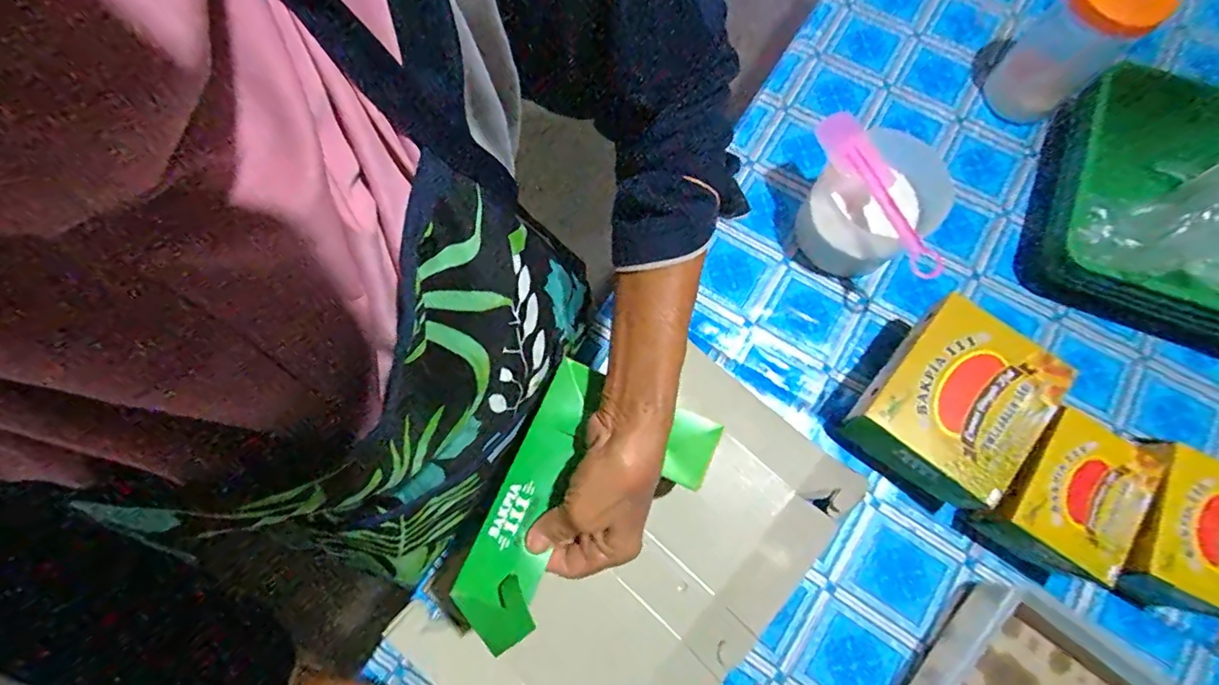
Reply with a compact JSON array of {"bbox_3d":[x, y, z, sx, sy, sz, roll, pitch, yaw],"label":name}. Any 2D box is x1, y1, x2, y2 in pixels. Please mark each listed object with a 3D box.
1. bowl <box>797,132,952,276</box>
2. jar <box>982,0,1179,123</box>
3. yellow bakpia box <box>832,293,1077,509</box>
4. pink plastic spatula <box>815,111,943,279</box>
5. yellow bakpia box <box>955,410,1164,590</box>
[{"bbox_3d":[0.287,-0.147,0.589,0.114,0.112,0.117,0,76,1],"label":"bowl"},{"bbox_3d":[0.515,-0.336,0.591,0.097,0.165,0.095,-41,78,-9],"label":"jar"},{"bbox_3d":[0.326,0.062,0.517,0.126,0.106,0.161,40,80,10],"label":"yellow bakpia box"},{"bbox_3d":[0.271,-0.150,0.527,0.048,0.020,0.190,-26,74,-7],"label":"pink plastic spatula"},{"bbox_3d":[0.408,0.140,0.487,0.101,0.083,0.135,37,79,10],"label":"yellow bakpia box"}]

